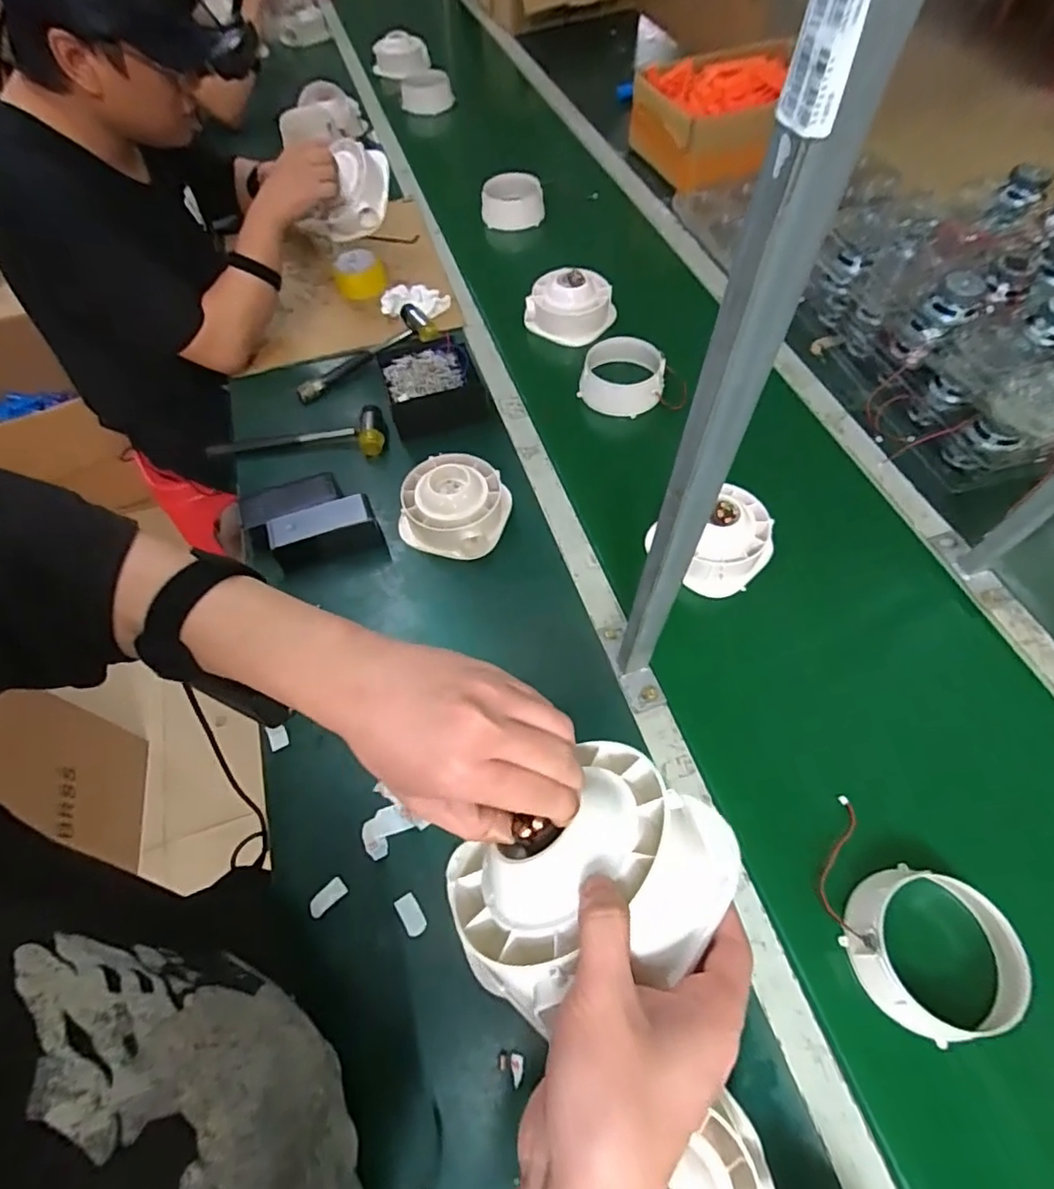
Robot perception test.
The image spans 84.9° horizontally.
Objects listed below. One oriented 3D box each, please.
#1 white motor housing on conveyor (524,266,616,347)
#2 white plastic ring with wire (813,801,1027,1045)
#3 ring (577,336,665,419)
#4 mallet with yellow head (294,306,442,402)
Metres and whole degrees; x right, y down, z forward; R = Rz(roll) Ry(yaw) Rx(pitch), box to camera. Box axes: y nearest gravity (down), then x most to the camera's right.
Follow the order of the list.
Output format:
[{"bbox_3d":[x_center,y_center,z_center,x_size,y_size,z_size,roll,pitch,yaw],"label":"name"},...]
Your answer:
[{"bbox_3d":[0.074,-0.494,0.982,0.131,0.064,0.127,-2,59,3],"label":"white motor housing on conveyor"},{"bbox_3d":[0.333,0.293,0.502,0.165,0.046,0.134,38,68,23],"label":"white plastic ring with wire"},{"bbox_3d":[0.150,-0.338,0.894,0.123,0.053,0.113,-2,59,3],"label":"ring"},{"bbox_3d":[-0.267,-0.400,0.951,0.260,0.030,0.067,-34,63,-16],"label":"mallet with yellow head"}]

